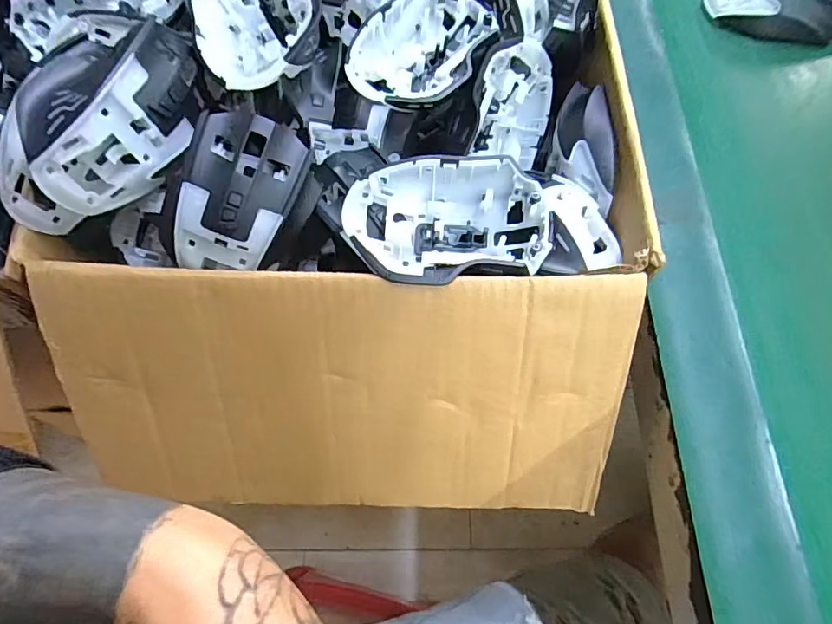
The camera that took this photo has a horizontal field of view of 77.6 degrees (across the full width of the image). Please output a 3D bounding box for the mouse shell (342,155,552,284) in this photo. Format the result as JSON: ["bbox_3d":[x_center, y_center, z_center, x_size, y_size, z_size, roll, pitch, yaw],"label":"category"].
[{"bbox_3d":[0.018,-0.050,0.297,0.113,0.032,0.076,-10,67,-3],"label":"mouse shell"}]

